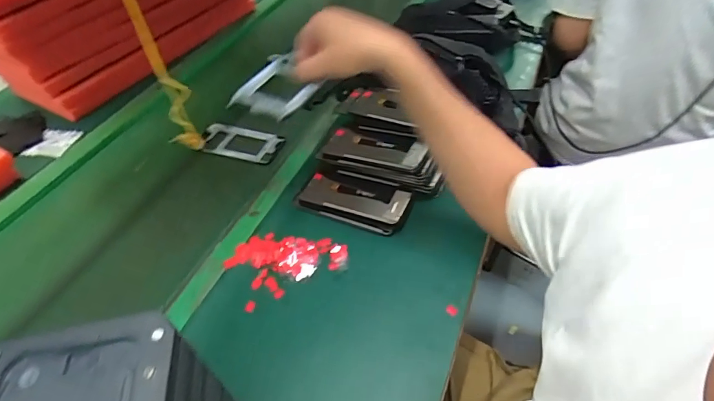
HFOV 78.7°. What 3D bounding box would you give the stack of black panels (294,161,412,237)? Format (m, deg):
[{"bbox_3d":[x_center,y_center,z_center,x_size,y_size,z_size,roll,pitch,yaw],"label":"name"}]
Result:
[{"bbox_3d":[-0.002,-0.003,0.629,0.157,0.027,0.084,16,50,18],"label":"stack of black panels"}]

